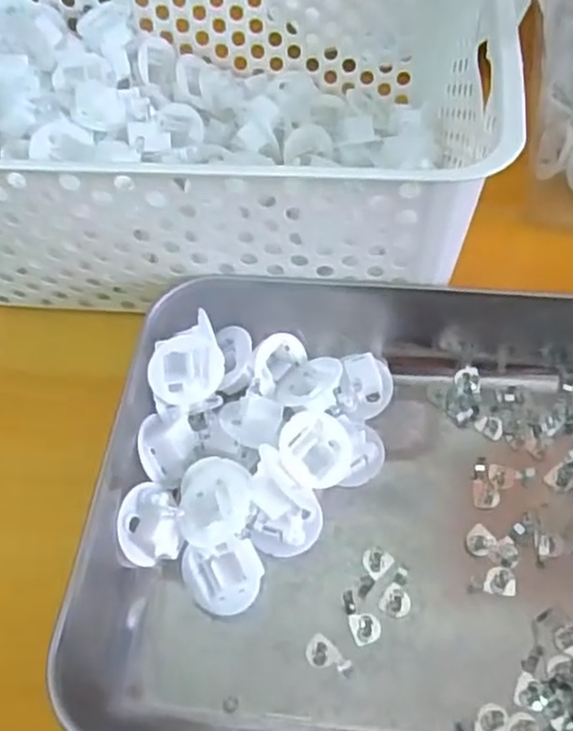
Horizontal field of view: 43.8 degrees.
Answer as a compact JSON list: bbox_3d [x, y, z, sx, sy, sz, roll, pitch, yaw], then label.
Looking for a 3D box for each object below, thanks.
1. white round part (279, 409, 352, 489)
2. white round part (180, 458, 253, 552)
[{"bbox_3d":[0.011,0.036,0.308,0.033,0.010,0.032,7,68,-18],"label":"white round part"},{"bbox_3d":[-0.028,0.054,0.286,0.032,0.009,0.036,-10,57,14],"label":"white round part"}]

